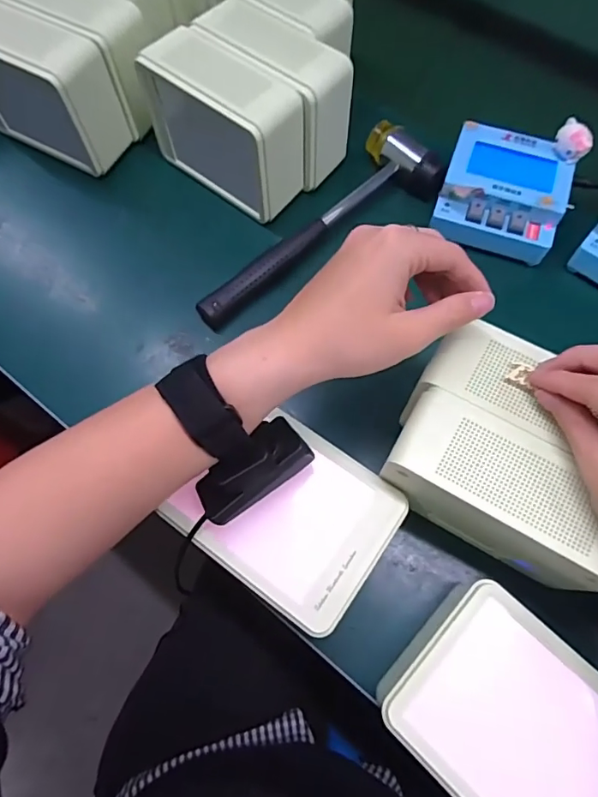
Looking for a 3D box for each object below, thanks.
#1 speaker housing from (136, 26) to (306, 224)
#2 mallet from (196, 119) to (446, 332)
[{"bbox_3d":[-0.064,-0.238,0.431,0.135,0.098,0.060,40,74,15],"label":"speaker housing"},{"bbox_3d":[0.013,-0.153,0.438,0.252,0.031,0.079,-36,72,-13],"label":"mallet"}]

